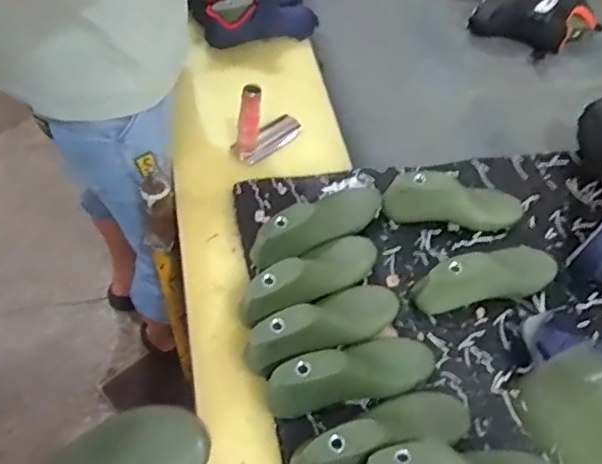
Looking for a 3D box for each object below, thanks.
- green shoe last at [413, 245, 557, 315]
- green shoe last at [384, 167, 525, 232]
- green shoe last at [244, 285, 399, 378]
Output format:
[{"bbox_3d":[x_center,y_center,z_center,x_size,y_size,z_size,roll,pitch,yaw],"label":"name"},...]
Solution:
[{"bbox_3d":[0.233,0.054,0.718,0.200,0.077,0.049,-12,55,-13],"label":"green shoe last"},{"bbox_3d":[0.213,-0.044,0.797,0.196,0.081,0.056,1,53,-3],"label":"green shoe last"},{"bbox_3d":[0.029,0.105,0.669,0.194,0.065,0.066,-13,54,-33],"label":"green shoe last"}]

